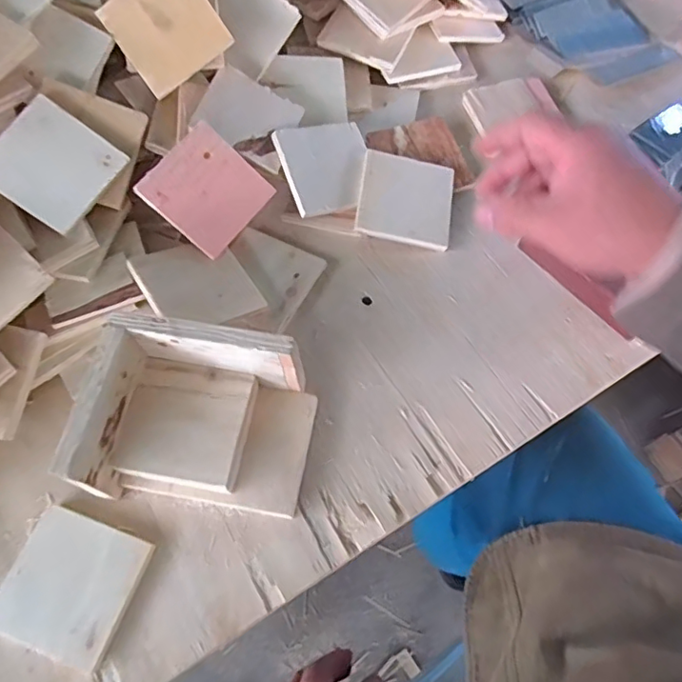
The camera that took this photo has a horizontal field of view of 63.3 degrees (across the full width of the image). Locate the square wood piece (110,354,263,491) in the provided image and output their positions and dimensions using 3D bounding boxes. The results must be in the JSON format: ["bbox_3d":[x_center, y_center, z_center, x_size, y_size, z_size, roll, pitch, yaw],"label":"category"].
[{"bbox_3d":[-0.123,0.065,0.445,0.096,0.013,0.094,10,69,2],"label":"square wood piece"}]

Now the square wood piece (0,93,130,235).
[{"bbox_3d":[-0.259,-0.158,0.497,0.092,0.010,0.093,37,85,-15],"label":"square wood piece"}]

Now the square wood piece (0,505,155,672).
[{"bbox_3d":[-0.206,0.185,0.421,0.097,0.007,0.093,18,65,9],"label":"square wood piece"}]

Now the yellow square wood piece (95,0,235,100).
[{"bbox_3d":[-0.169,-0.304,0.534,0.094,0.005,0.096,-34,100,8],"label":"yellow square wood piece"}]

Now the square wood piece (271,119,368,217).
[{"bbox_3d":[-0.012,-0.176,0.555,0.088,0.008,0.093,-18,79,-16],"label":"square wood piece"}]

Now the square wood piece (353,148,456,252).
[{"bbox_3d":[0.065,-0.141,0.554,0.093,0.005,0.086,11,80,-7],"label":"square wood piece"}]

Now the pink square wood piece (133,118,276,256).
[{"bbox_3d":[-0.125,-0.142,0.521,0.094,0.006,0.093,43,78,-19],"label":"pink square wood piece"}]

